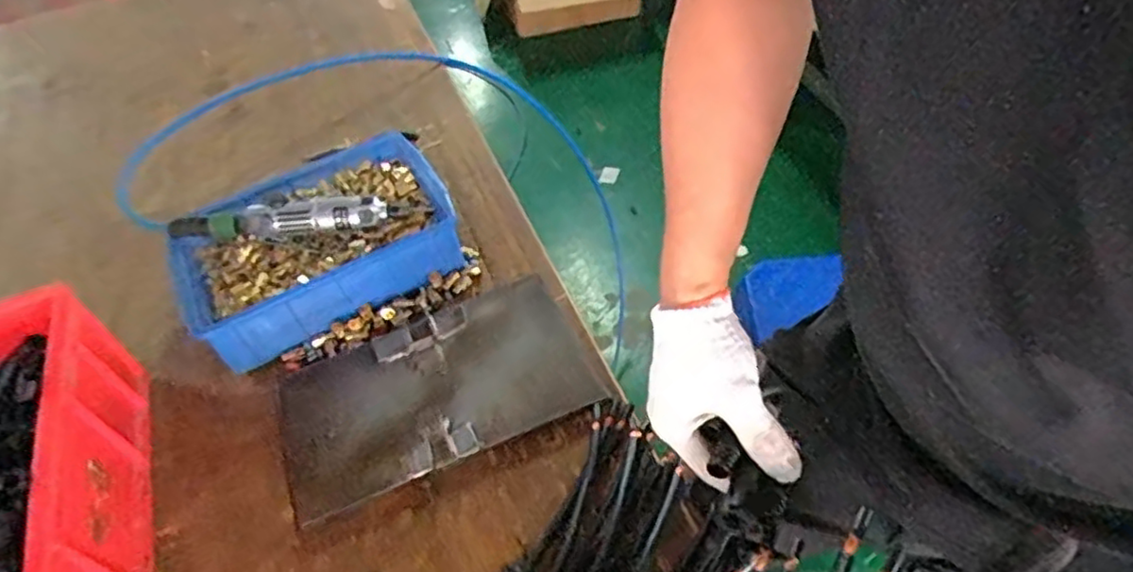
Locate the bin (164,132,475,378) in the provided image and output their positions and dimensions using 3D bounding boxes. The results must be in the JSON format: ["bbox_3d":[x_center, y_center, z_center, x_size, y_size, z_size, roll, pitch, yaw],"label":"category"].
[{"bbox_3d":[-0.280,-0.049,0.779,0.303,0.083,0.210,-27,50,-18],"label":"bin"}]

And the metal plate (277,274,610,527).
[{"bbox_3d":[-0.130,0.098,0.683,0.295,0.011,0.172,-20,51,-14],"label":"metal plate"}]

